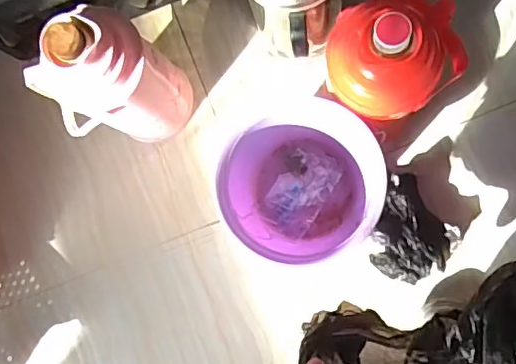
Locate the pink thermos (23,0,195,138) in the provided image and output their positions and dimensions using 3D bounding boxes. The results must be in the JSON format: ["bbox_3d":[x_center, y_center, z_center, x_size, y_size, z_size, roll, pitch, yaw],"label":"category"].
[{"bbox_3d":[-0.228,-0.153,0.902,0.140,0.391,0.187,34,90,9],"label":"pink thermos"}]

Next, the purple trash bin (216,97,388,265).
[{"bbox_3d":[0.069,0.006,0.928,0.229,0.249,0.242,-1,85,7],"label":"purple trash bin"}]

